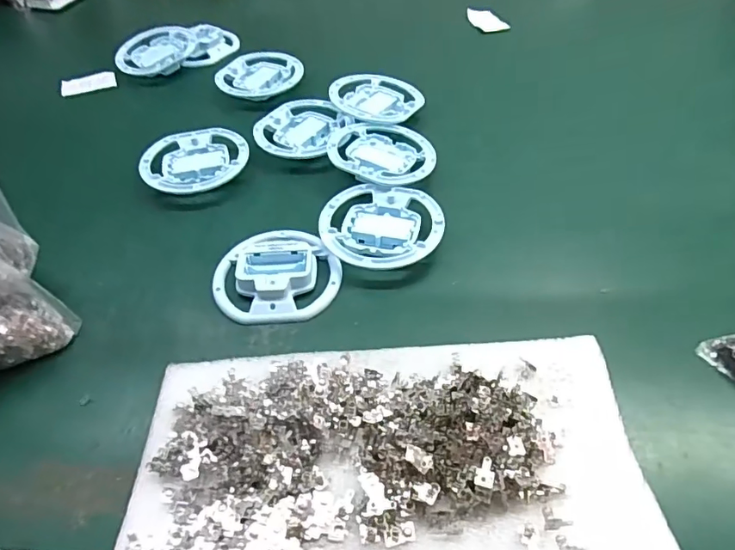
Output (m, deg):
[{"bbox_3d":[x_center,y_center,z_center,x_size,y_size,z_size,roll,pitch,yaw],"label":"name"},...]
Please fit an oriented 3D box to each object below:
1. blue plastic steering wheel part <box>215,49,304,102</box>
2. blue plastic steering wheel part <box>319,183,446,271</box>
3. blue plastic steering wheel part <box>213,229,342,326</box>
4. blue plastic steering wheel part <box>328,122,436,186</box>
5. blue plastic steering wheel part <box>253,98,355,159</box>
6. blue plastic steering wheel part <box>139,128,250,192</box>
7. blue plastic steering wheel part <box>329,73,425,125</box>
[{"bbox_3d":[-0.136,-0.250,0.642,0.102,0.023,0.084,-22,52,-16],"label":"blue plastic steering wheel part"},{"bbox_3d":[0.012,-0.039,0.448,0.104,0.020,0.101,-1,48,1],"label":"blue plastic steering wheel part"},{"bbox_3d":[-0.075,-0.005,0.425,0.102,0.022,0.099,2,50,4],"label":"blue plastic steering wheel part"},{"bbox_3d":[0.013,-0.123,0.510,0.106,0.019,0.098,-1,49,2],"label":"blue plastic steering wheel part"},{"bbox_3d":[-0.075,-0.159,0.557,0.099,0.015,0.100,-1,49,2],"label":"blue plastic steering wheel part"},{"bbox_3d":[-0.176,-0.115,0.526,0.105,0.018,0.102,-1,49,2],"label":"blue plastic steering wheel part"},{"bbox_3d":[0.009,-0.203,0.581,0.098,0.015,0.095,-1,49,2],"label":"blue plastic steering wheel part"}]

